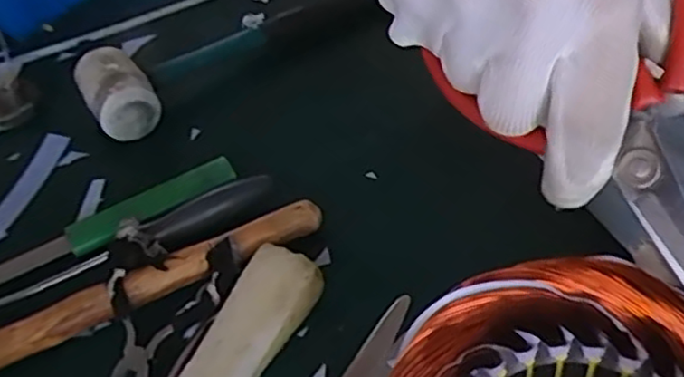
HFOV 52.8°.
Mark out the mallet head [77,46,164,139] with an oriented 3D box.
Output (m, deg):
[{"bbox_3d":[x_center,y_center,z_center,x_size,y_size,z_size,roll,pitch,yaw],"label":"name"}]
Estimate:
[{"bbox_3d":[-0.169,-0.072,0.517,0.046,0.050,0.061,-29,49,-17],"label":"mallet head"}]

